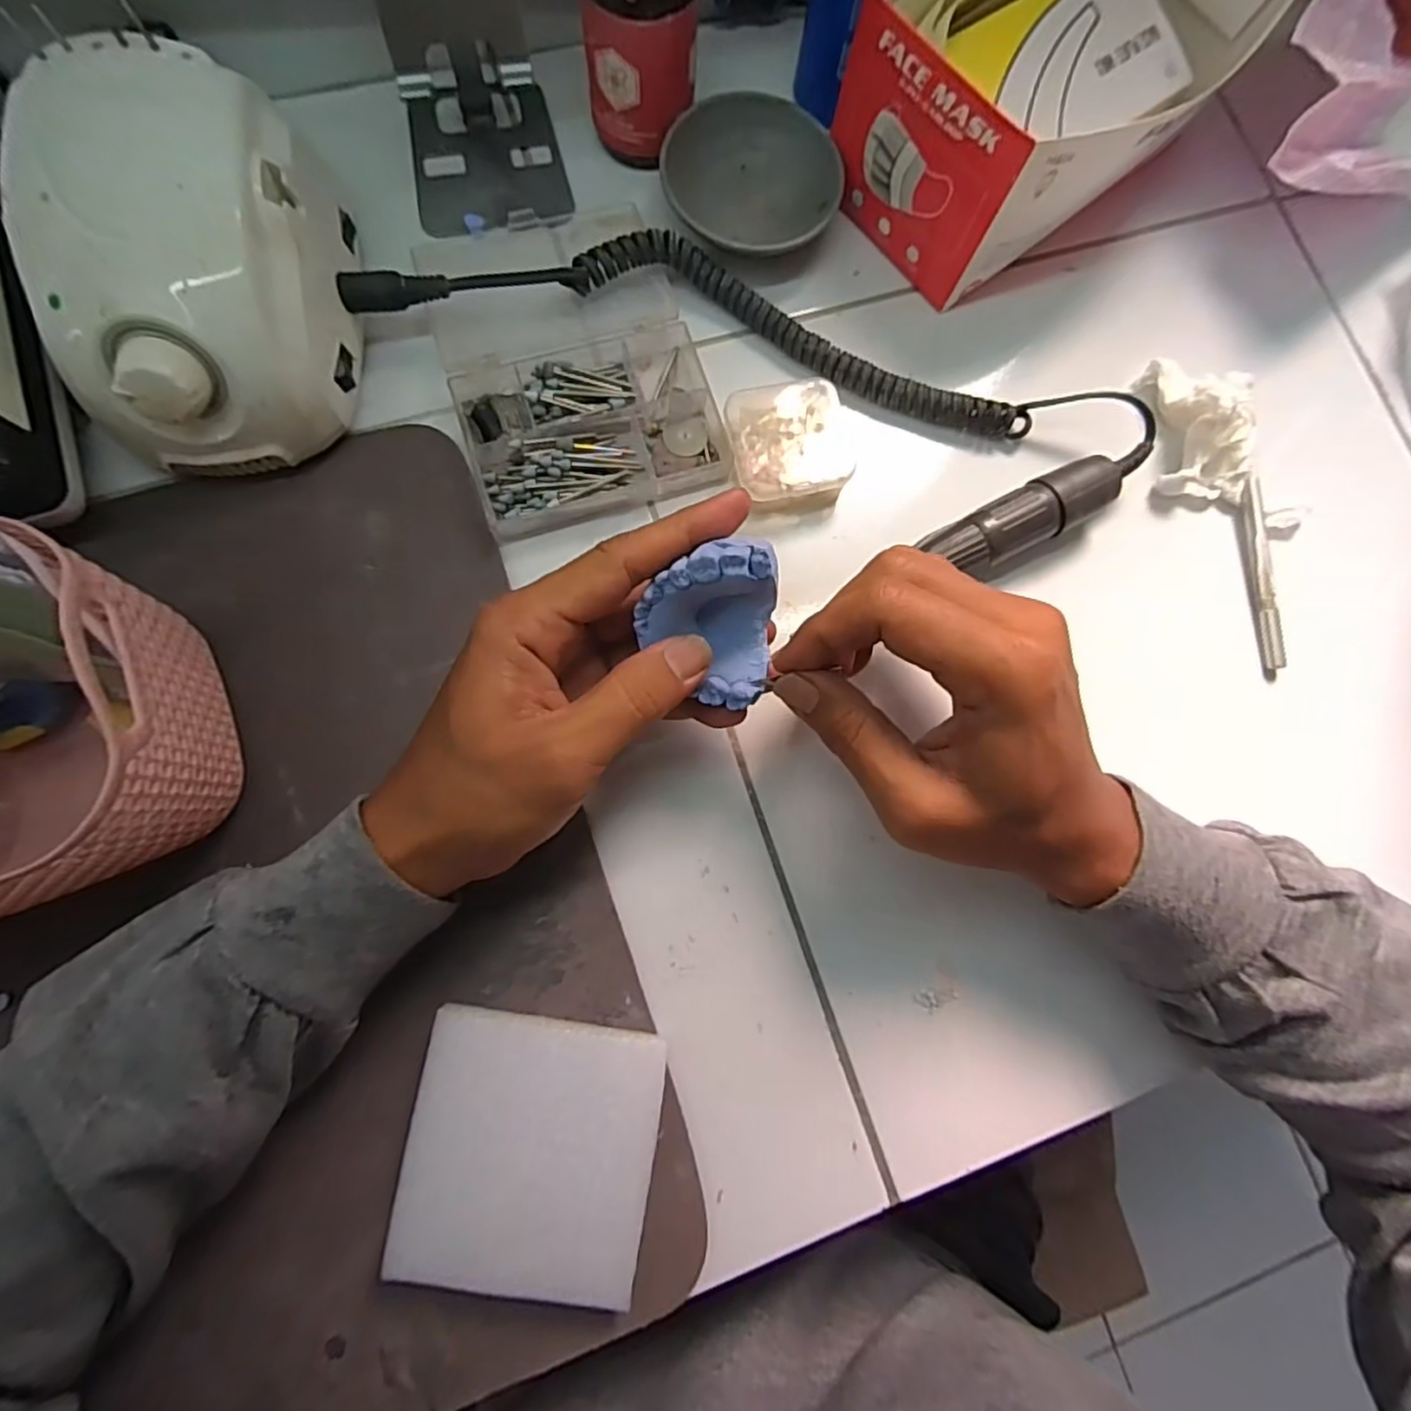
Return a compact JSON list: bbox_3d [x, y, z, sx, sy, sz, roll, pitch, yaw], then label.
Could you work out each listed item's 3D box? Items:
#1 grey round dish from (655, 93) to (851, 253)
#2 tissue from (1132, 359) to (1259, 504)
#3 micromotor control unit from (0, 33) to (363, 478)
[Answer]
[{"bbox_3d":[0.023,-0.269,0.338,0.089,0.022,0.080,-14,81,-6],"label":"grey round dish"},{"bbox_3d":[0.253,-0.142,0.328,0.045,0.030,0.068,1,80,-4],"label":"tissue"},{"bbox_3d":[-0.210,-0.176,0.274,0.102,0.078,0.140,-5,81,-6],"label":"micromotor control unit"}]

